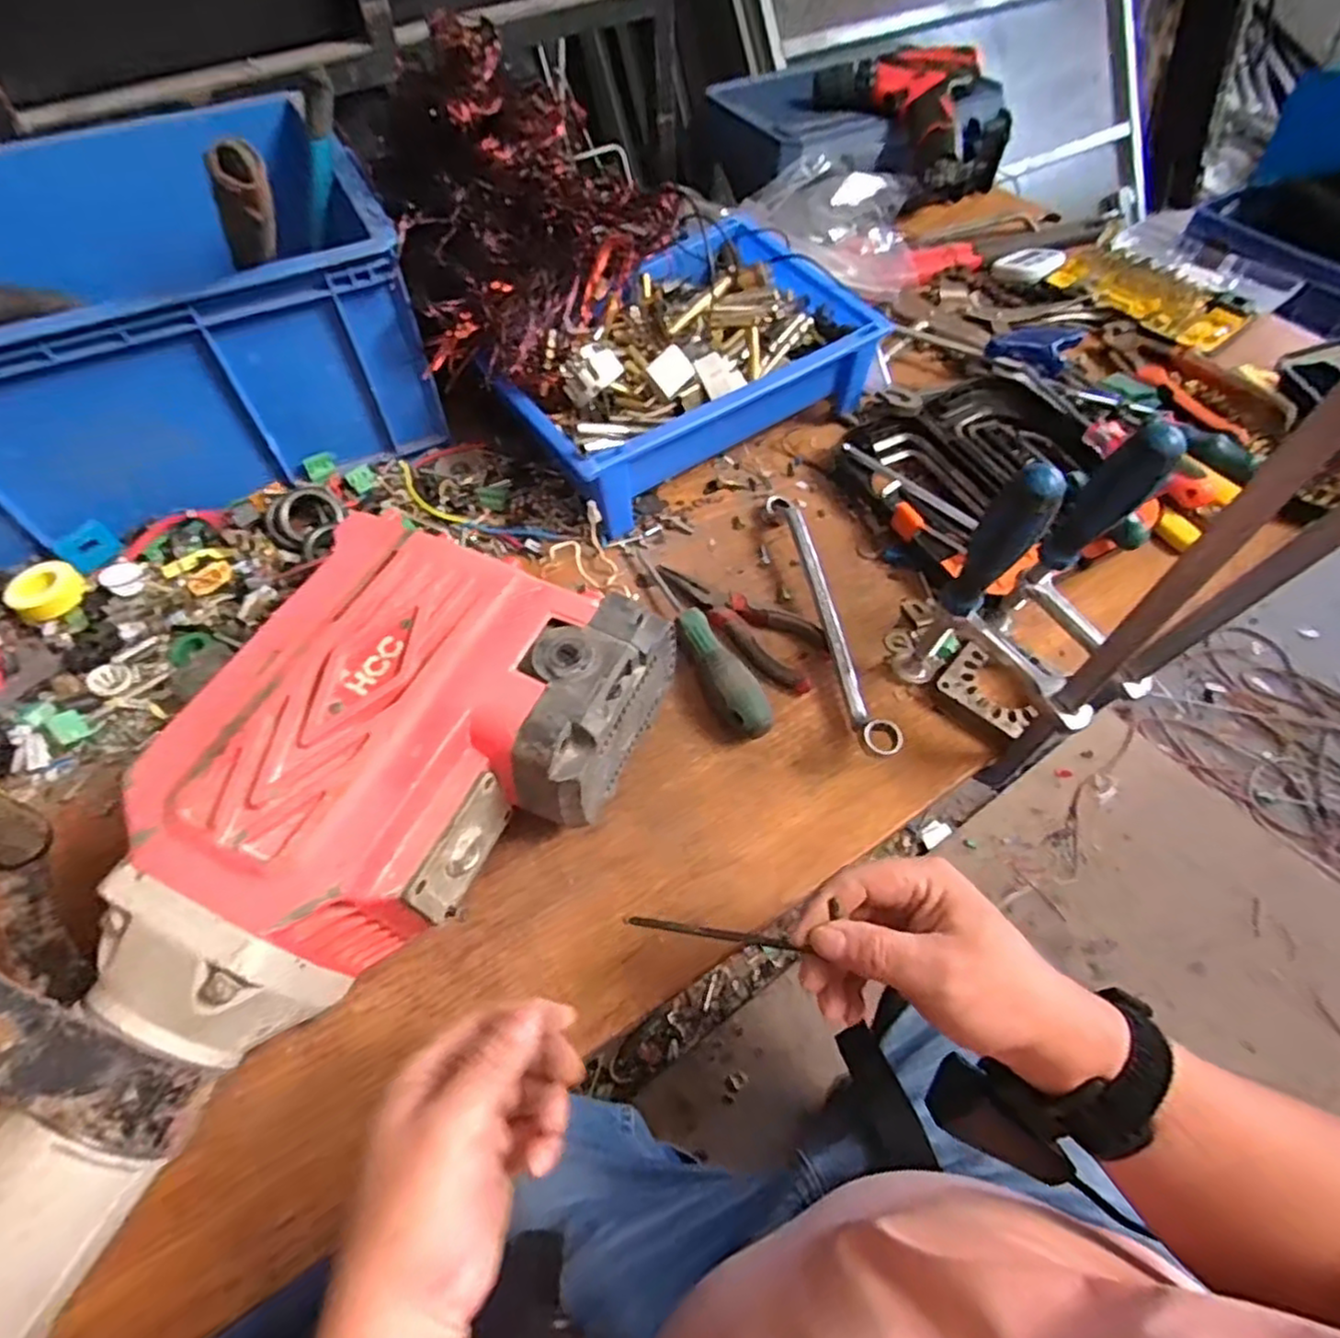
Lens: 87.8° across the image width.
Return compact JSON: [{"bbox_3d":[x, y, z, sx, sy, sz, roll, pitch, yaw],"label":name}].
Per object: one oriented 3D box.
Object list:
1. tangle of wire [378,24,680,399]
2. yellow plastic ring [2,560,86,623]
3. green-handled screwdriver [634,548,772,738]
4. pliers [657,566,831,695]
[{"bbox_3d":[-0.113,-0.368,0.548,0.130,0.174,0.234,25,59,17],"label":"tangle of wire"},{"bbox_3d":[-0.469,-0.058,0.525,0.041,0.020,0.047,30,62,19],"label":"yellow plastic ring"},{"bbox_3d":[0.017,-0.029,0.519,0.032,0.031,0.193,-21,59,-13],"label":"green-handled screwdriver"},{"bbox_3d":[0.051,-0.038,0.532,0.148,0.014,0.052,35,64,21],"label":"pliers"}]

